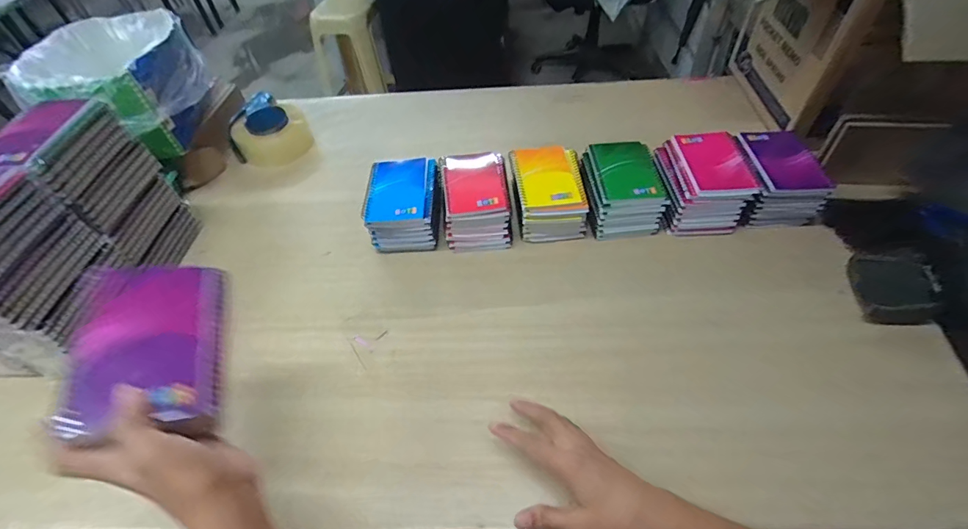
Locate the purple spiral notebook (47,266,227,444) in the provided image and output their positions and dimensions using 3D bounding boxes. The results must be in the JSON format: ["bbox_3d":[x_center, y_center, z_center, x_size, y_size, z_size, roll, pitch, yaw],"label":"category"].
[{"bbox_3d":[-0.248,0.059,0.325,0.091,0.012,0.129,0,56,-26],"label":"purple spiral notebook"}]

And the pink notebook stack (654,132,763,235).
[{"bbox_3d":[0.318,-0.123,0.644,0.115,0.076,0.136,2,50,6],"label":"pink notebook stack"}]

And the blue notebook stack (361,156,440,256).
[{"bbox_3d":[-0.116,-0.088,0.660,0.106,0.077,0.140,-5,50,1],"label":"blue notebook stack"}]

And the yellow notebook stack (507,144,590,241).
[{"bbox_3d":[0.096,-0.107,0.645,0.100,0.076,0.136,-7,50,-1],"label":"yellow notebook stack"}]

